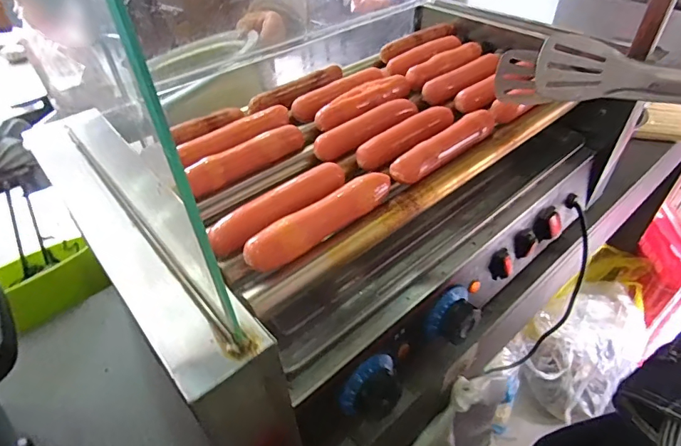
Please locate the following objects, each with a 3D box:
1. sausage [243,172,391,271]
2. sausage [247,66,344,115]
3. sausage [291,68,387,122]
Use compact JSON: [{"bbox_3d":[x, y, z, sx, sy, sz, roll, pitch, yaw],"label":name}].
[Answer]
[{"bbox_3d":[-0.011,-0.005,0.313,0.127,0.019,0.023,-30,49,-27],"label":"sausage"},{"bbox_3d":[-0.048,-0.148,0.471,0.124,0.017,0.020,-35,51,-30],"label":"sausage"},{"bbox_3d":[0.001,-0.144,0.467,0.123,0.022,0.020,-30,49,-27],"label":"sausage"}]

